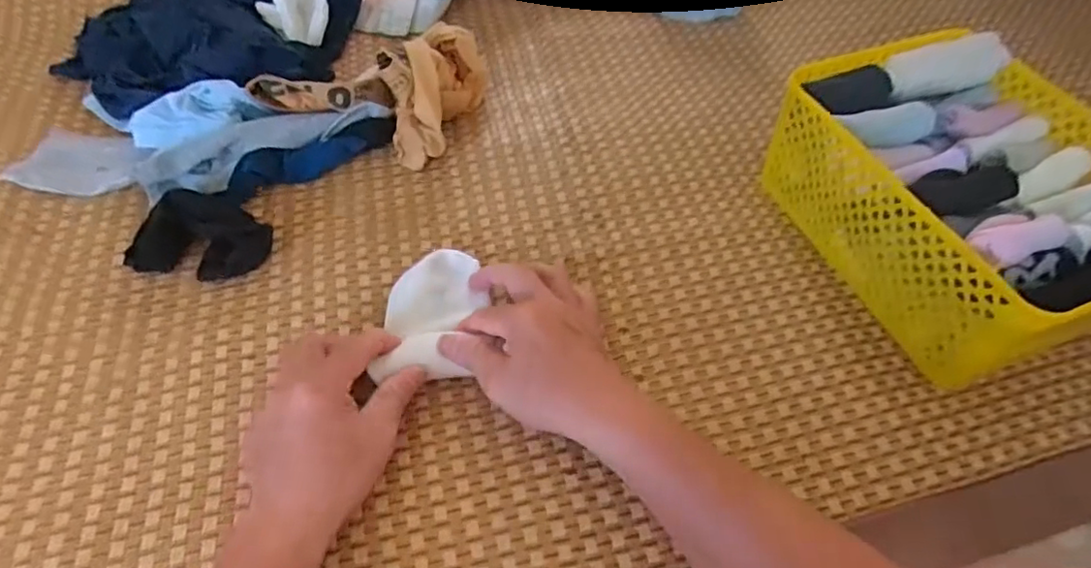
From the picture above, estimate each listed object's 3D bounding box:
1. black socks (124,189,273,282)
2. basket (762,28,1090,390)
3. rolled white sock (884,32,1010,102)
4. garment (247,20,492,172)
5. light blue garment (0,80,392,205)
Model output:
[{"bbox_3d":[-0.291,-0.042,0.506,0.109,0.032,0.071,7,55,3],"label":"black socks"},{"bbox_3d":[0.348,-0.078,0.507,0.209,0.122,0.271,-17,57,-13],"label":"basket"},{"bbox_3d":[0.351,-0.188,0.526,0.091,0.037,0.035,-10,54,12],"label":"rolled white sock"},{"bbox_3d":[-0.165,-0.219,0.617,0.186,0.077,0.181,13,56,7],"label":"garment"},{"bbox_3d":[-0.333,-0.134,0.565,0.342,0.056,0.119,5,55,1],"label":"light blue garment"}]

